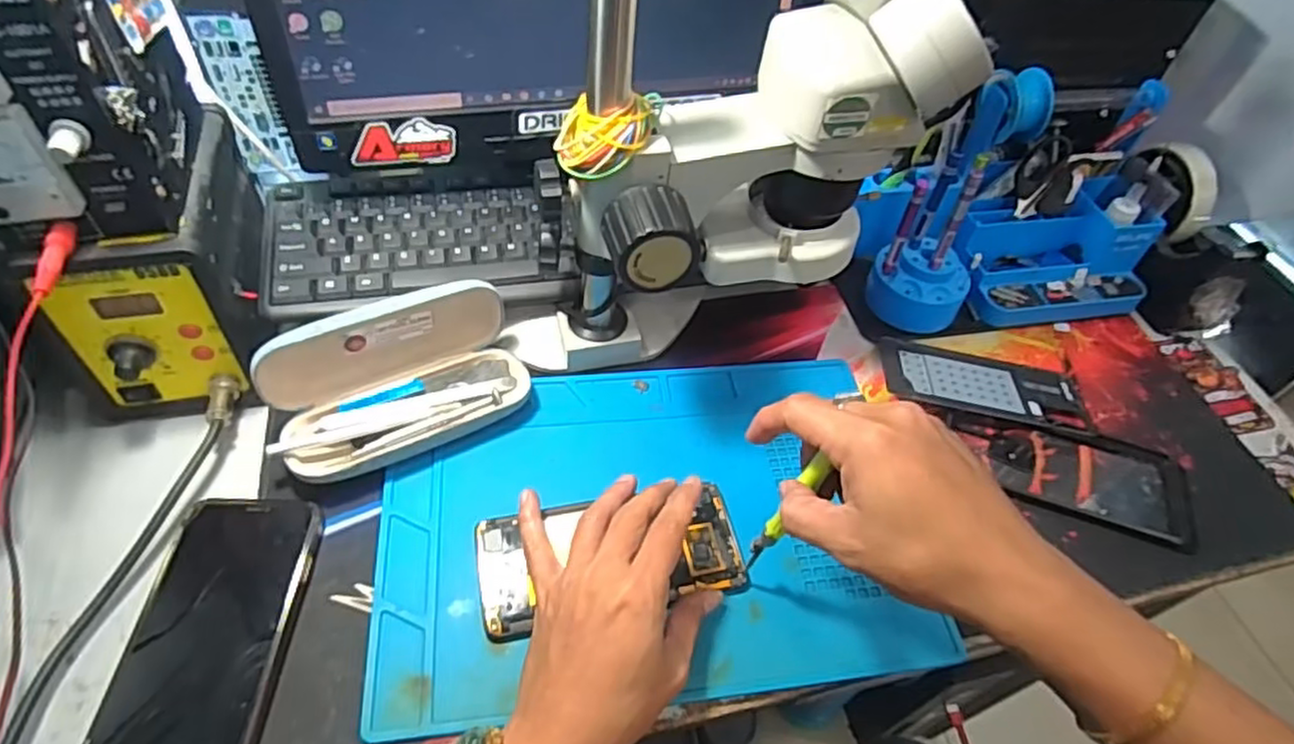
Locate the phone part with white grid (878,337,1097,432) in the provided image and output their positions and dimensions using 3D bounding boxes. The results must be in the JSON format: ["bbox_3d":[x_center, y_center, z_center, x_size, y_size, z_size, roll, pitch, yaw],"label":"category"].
[{"bbox_3d":[0.261,0.008,0.545,0.156,0.010,0.065,11,51,2],"label":"phone part with white grid"}]

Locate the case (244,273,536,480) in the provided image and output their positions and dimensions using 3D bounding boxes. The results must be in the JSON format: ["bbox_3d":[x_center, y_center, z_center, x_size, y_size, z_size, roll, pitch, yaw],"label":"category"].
[{"bbox_3d":[-0.160,0.003,0.458,0.161,0.069,0.085,-25,58,-24],"label":"case"}]

